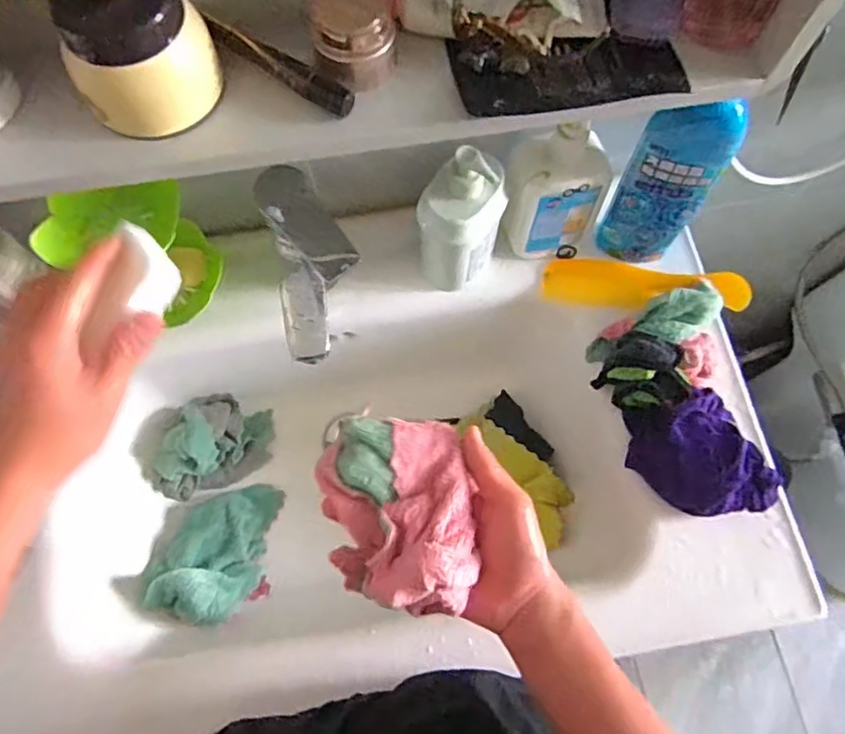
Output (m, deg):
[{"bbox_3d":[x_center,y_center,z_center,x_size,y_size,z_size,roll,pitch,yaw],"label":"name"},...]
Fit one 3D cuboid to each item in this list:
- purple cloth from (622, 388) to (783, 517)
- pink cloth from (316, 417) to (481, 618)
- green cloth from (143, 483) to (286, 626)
[{"bbox_3d":[0.247,0.080,0.549,0.104,0.049,0.112,-12,71,-5],"label":"purple cloth"},{"bbox_3d":[-0.014,0.099,0.406,0.098,0.044,0.126,-13,72,-5],"label":"pink cloth"},{"bbox_3d":[-0.209,0.181,0.622,0.099,0.086,0.144,20,72,6],"label":"green cloth"}]

